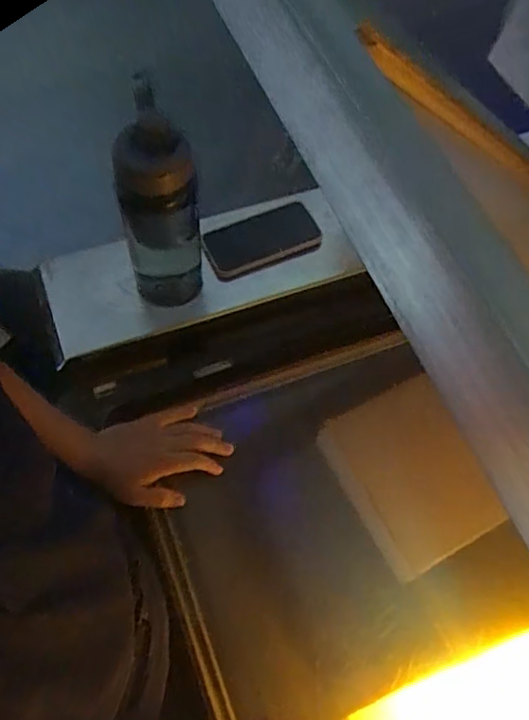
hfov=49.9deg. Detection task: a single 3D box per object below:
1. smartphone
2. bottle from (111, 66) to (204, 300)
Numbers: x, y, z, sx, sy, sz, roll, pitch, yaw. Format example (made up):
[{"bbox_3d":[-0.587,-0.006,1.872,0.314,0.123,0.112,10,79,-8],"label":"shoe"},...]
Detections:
[{"bbox_3d":[-0.002,-0.161,0.763,0.158,0.013,0.076,-20,77,-13],"label":"smartphone"},{"bbox_3d":[-0.118,-0.161,0.641,0.091,0.232,0.090,-14,64,-10],"label":"bottle"}]

